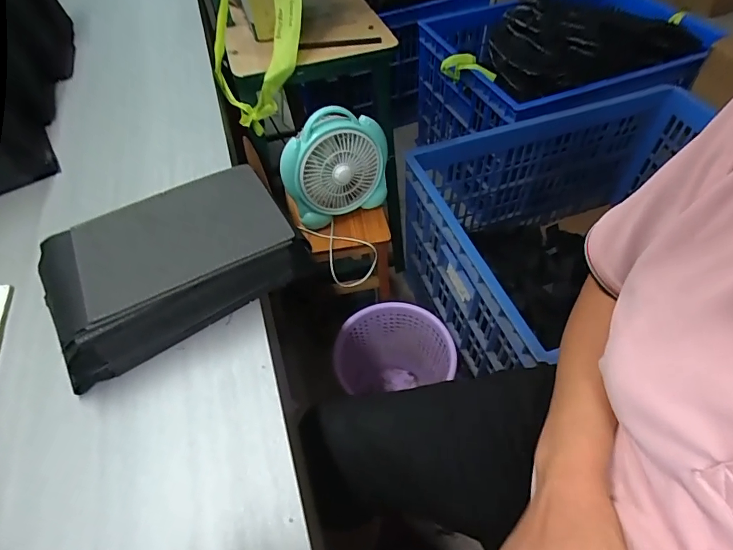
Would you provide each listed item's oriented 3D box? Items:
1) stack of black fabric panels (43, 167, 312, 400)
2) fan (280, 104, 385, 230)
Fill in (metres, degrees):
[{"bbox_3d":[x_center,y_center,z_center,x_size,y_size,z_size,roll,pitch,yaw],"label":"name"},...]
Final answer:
[{"bbox_3d":[-0.219,-0.018,0.506,0.268,0.086,0.173,-25,55,-16],"label":"stack of black fabric panels"},{"bbox_3d":[-0.063,-0.229,0.935,0.234,0.213,0.072,-18,53,-11],"label":"fan"}]

